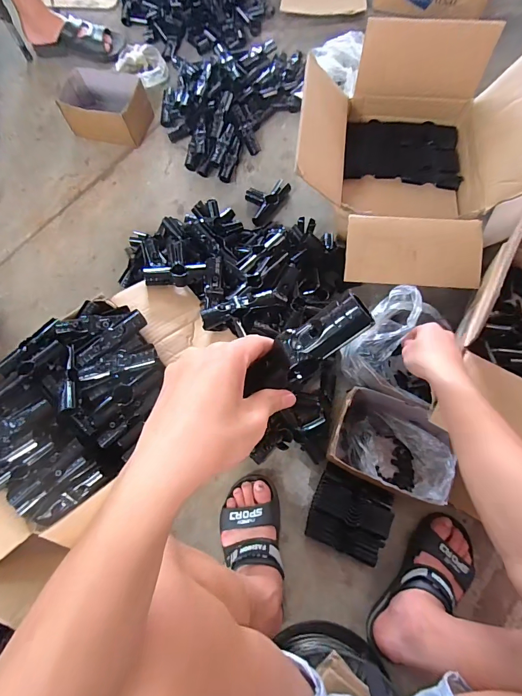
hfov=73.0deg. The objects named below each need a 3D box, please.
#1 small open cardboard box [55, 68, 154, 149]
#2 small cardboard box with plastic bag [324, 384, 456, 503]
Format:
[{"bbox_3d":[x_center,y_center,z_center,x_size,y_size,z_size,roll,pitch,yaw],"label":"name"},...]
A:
[{"bbox_3d":[-0.409,-0.629,0.935,0.202,0.096,0.142,7,71,2],"label":"small open cardboard box"},{"bbox_3d":[0.236,0.179,0.662,0.205,0.097,0.148,23,75,9],"label":"small cardboard box with plastic bag"}]

